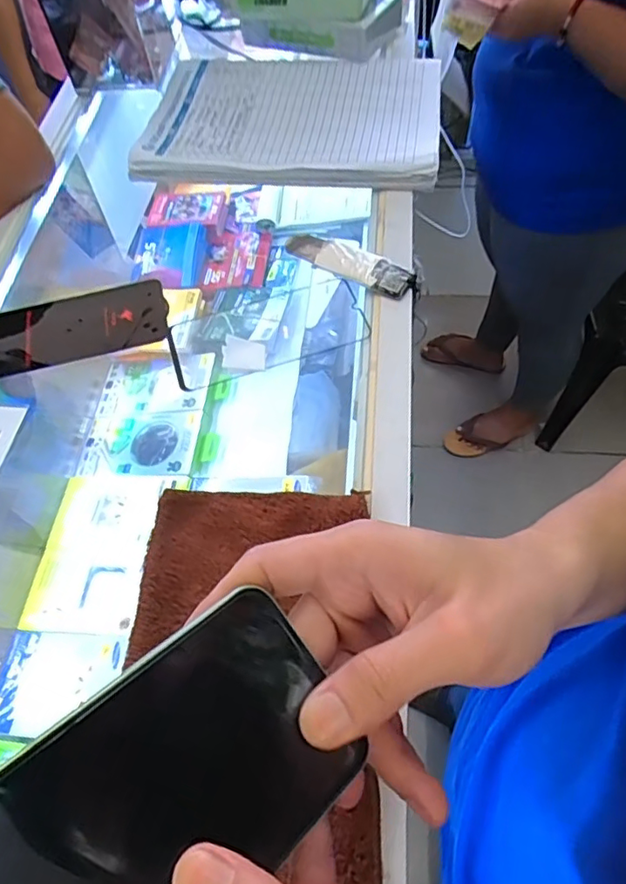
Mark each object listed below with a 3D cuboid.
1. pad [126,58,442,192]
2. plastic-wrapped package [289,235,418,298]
[{"bbox_3d":[-0.021,-0.341,0.583,0.292,0.022,0.210,6,60,7],"label":"pad"},{"bbox_3d":[0.028,-0.150,0.476,0.118,0.014,0.033,28,65,19],"label":"plastic-wrapped package"}]

